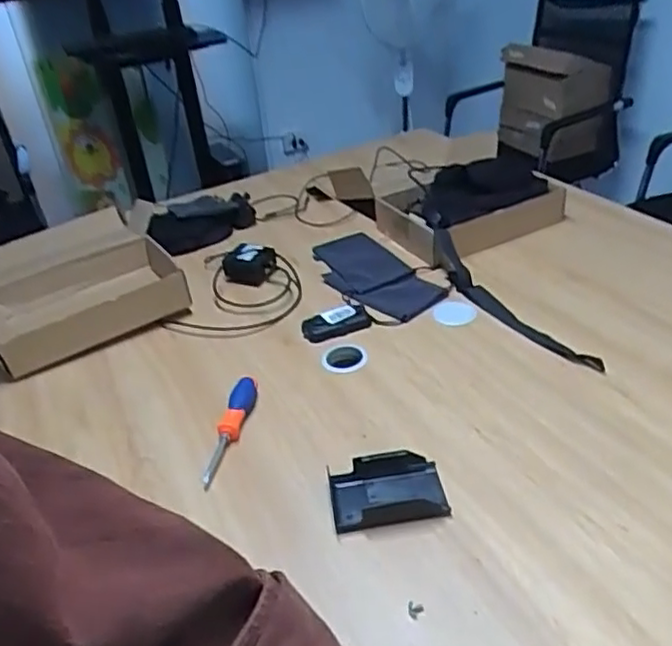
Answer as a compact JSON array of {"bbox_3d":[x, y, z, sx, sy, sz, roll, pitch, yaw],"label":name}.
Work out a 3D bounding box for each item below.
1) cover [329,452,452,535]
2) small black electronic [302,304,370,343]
[{"bbox_3d":[0.058,0.190,0.752,0.125,0.031,0.083,-7,33,-2],"label":"cover"},{"bbox_3d":[0.002,0.000,1.044,0.107,0.029,0.044,-15,34,-13],"label":"small black electronic"}]

